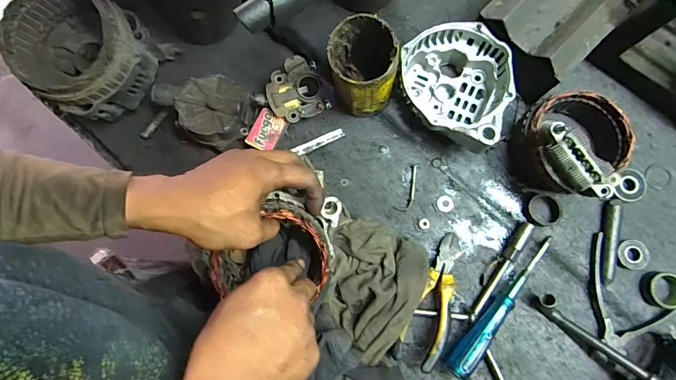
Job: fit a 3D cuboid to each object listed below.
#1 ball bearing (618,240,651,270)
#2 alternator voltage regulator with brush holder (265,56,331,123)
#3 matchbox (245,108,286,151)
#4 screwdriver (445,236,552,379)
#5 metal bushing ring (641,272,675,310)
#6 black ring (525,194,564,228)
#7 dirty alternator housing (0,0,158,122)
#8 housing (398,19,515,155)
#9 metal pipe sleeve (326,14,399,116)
[{"bbox_3d":[0.345,0.076,0.444,0.033,0.013,0.033,0,79,1],"label":"ball bearing"},{"bbox_3d":[-0.055,-0.126,0.486,0.070,0.038,0.070,-22,80,-3],"label":"alternator voltage regulator with brush holder"},{"bbox_3d":[-0.093,-0.076,0.485,0.037,0.011,0.049,28,81,6],"label":"matchbox"},{"bbox_3d":[0.187,0.132,0.429,0.025,0.026,0.182,42,78,8],"label":"screwdriver"},{"bbox_3d":[0.373,0.115,0.431,0.042,0.018,0.041,0,79,1],"label":"metal bushing ring"},{"bbox_3d":[0.250,0.024,0.454,0.042,0.017,0.039,0,79,1],"label":"black ring"},{"bbox_3d":[-0.305,-0.164,0.457,0.124,0.101,0.129,0,79,1],"label":"dirty alternator housing"},{"bbox_3d":[0.143,-0.115,0.453,0.119,0.082,0.149,-13,79,-1],"label":"housing"},{"bbox_3d":[0.026,-0.140,0.445,0.072,0.119,0.083,-21,79,-2],"label":"metal pipe sleeve"}]

